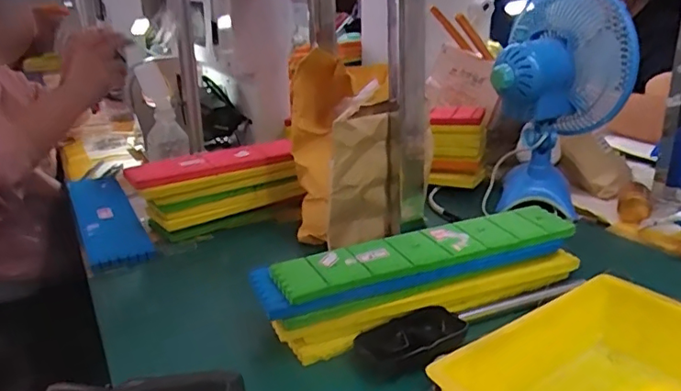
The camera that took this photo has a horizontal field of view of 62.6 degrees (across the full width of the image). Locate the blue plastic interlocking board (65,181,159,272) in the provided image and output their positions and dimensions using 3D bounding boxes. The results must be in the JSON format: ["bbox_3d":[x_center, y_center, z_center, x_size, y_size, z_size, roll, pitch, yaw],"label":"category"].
[{"bbox_3d":[-0.364,0.032,0.871,0.082,0.033,0.339,-12,23,-27],"label":"blue plastic interlocking board"}]

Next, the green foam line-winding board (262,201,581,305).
[{"bbox_3d":[0.105,0.053,0.610,0.359,0.020,0.072,-10,23,-22],"label":"green foam line-winding board"}]

